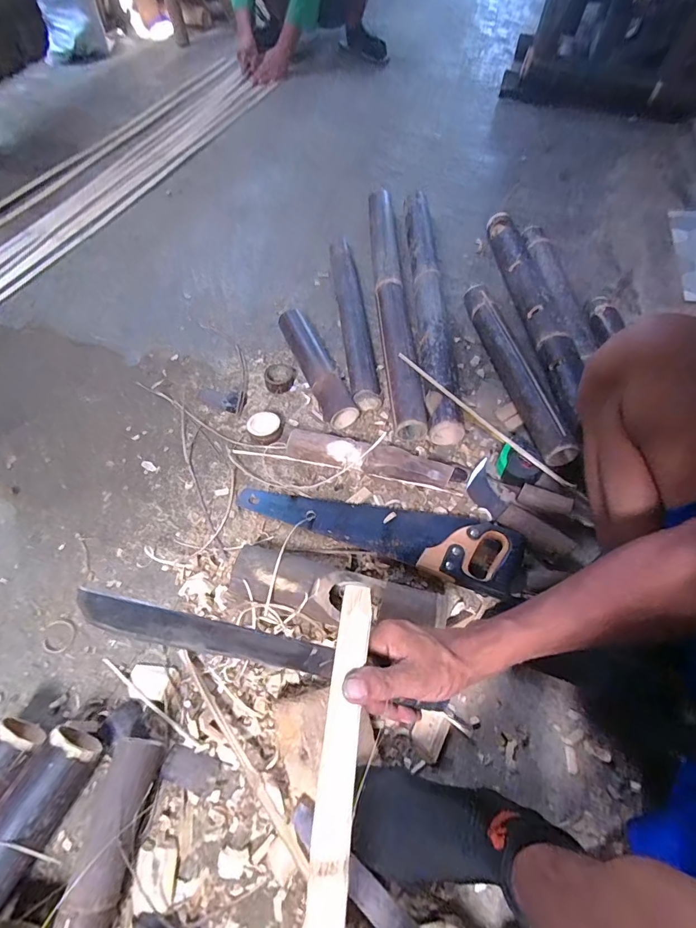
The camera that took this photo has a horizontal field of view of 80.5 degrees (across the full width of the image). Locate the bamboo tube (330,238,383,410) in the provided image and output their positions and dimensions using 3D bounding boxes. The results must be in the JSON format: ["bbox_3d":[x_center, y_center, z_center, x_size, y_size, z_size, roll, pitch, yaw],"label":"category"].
[{"bbox_3d":[0.011,-0.328,0.917,0.064,0.061,0.490,-5,58,-6],"label":"bamboo tube"}]

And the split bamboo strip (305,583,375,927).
[{"bbox_3d":[-0.012,0.301,0.301,0.028,0.015,0.410,6,73,1],"label":"split bamboo strip"}]

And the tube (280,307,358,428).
[{"bbox_3d":[-0.062,-0.199,0.834,0.068,0.058,0.287,-20,61,-15],"label":"tube"}]

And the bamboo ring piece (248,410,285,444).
[{"bbox_3d":[-0.157,-0.069,0.780,0.063,0.026,0.066,1,58,-2],"label":"bamboo ring piece"}]

